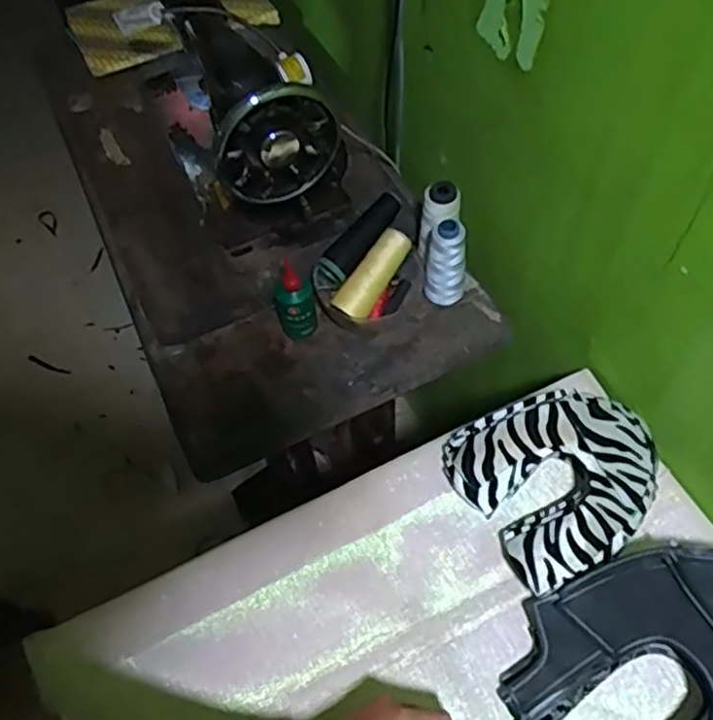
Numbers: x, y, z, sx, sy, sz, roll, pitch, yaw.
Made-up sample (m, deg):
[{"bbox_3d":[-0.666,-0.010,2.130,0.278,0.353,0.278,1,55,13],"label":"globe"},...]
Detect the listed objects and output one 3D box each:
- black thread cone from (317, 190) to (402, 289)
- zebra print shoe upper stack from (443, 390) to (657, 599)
[{"bbox_3d":[0.005,-0.137,0.749,0.033,0.036,0.118,38,85,23],"label":"black thread cone"},{"bbox_3d":[0.188,0.108,0.629,0.175,0.075,0.164,-30,61,-14],"label":"zebra print shoe upper stack"}]

